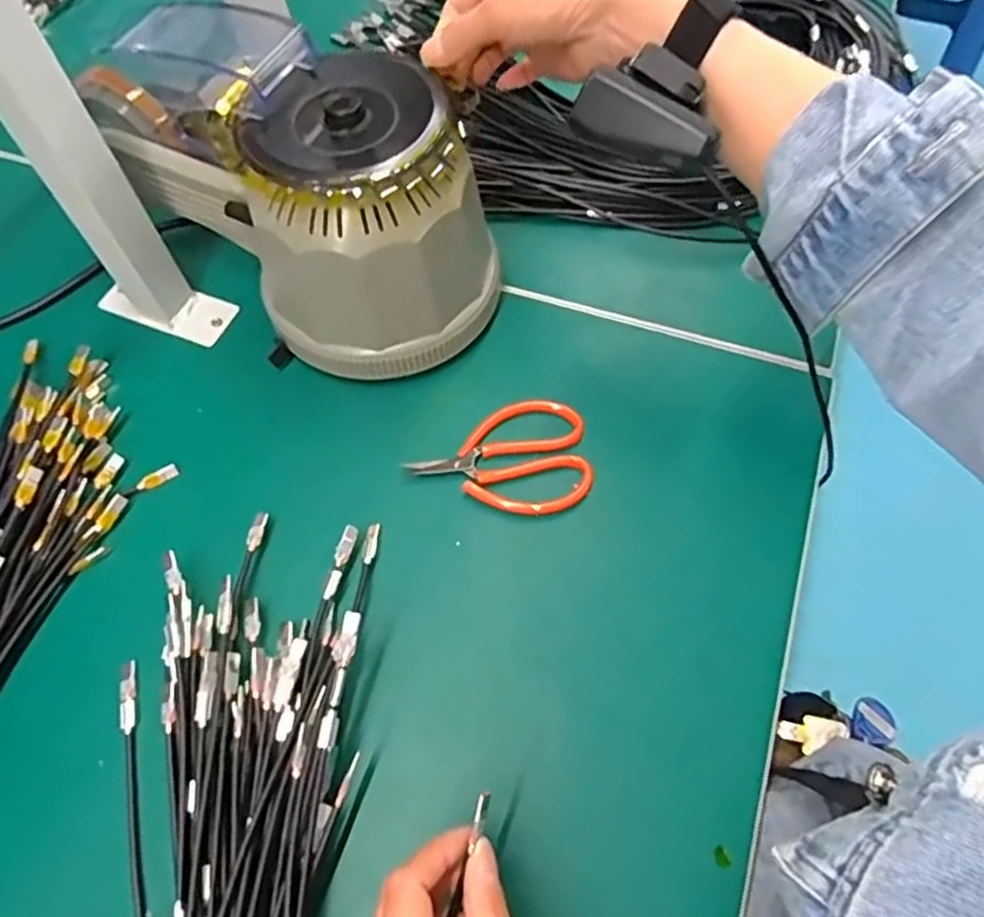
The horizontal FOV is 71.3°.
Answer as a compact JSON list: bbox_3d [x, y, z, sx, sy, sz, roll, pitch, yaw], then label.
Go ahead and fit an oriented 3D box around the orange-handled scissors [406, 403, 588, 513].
[{"bbox_3d":[0.005,0.002,0.425,0.108,0.008,0.073,-6,63,-2],"label":"orange-handled scissors"}]

